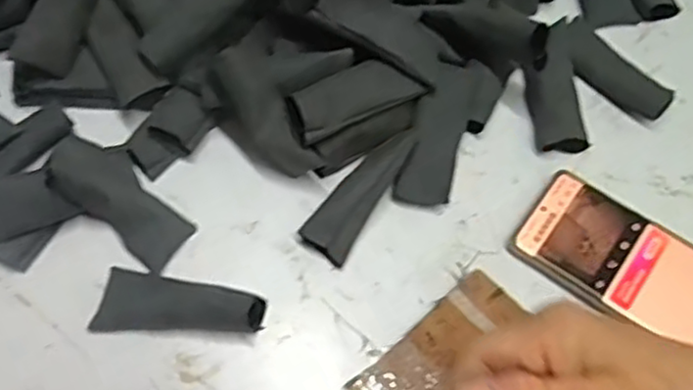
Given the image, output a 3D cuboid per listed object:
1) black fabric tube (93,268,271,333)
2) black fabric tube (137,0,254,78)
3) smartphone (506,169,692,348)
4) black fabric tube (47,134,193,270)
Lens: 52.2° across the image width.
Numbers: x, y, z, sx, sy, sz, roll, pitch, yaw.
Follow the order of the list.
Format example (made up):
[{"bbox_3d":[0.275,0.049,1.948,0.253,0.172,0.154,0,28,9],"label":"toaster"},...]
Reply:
[{"bbox_3d":[-0.108,0.067,0.453,0.107,0.028,0.039,4,63,3],"label":"black fabric tube"},{"bbox_3d":[-0.102,-0.130,0.510,0.106,0.035,0.032,-47,70,1],"label":"black fabric tube"},{"bbox_3d":[0.194,0.049,0.470,0.158,0.011,0.077,35,68,17],"label":"smartphone"},{"bbox_3d":[-0.153,0.003,0.482,0.102,0.027,0.047,43,69,-6],"label":"black fabric tube"}]

